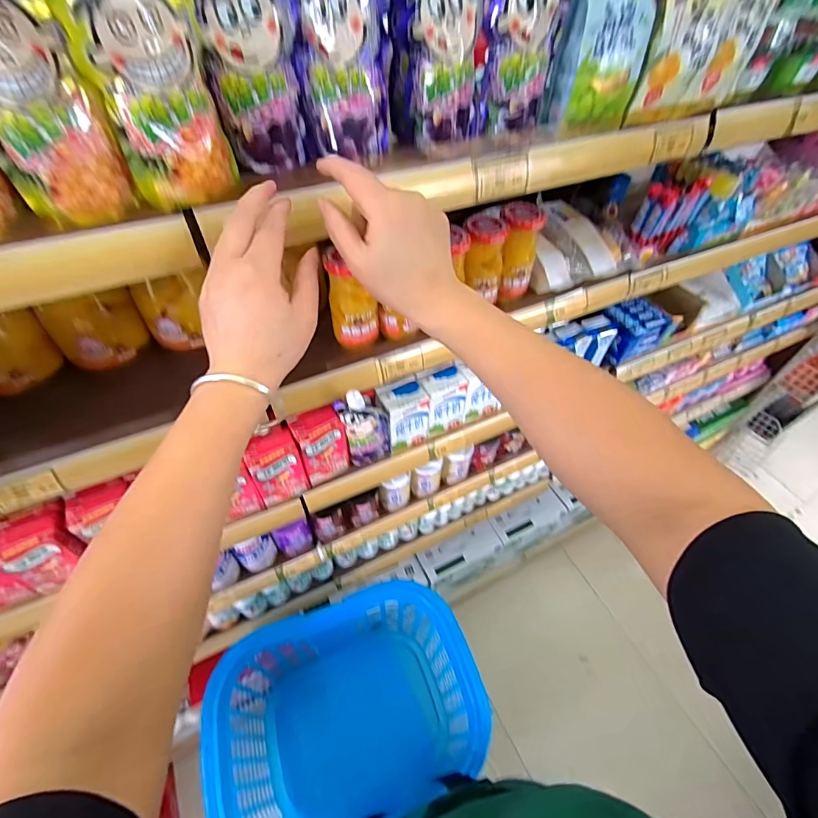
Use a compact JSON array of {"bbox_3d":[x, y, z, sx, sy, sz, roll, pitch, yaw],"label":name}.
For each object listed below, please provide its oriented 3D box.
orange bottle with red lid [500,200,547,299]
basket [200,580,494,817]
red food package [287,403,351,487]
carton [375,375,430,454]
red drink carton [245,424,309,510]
[{"bbox_3d":[0.149,-0.217,0.597,0.058,0.113,0.069,12,52,8],"label":"orange bottle with red lid"},{"bbox_3d":[-0.106,0.546,0.787,0.416,0.294,0.320,-18,54,-15],"label":"basket"},{"bbox_3d":[-0.127,0.051,0.620,0.068,0.103,0.055,-20,55,-17],"label":"red food package"},{"bbox_3d":[-0.009,0.008,0.654,0.071,0.100,0.058,-20,55,-17],"label":"carton"},{"bbox_3d":[-0.183,0.081,0.595,0.064,0.105,0.047,-20,55,-17],"label":"red drink carton"}]

